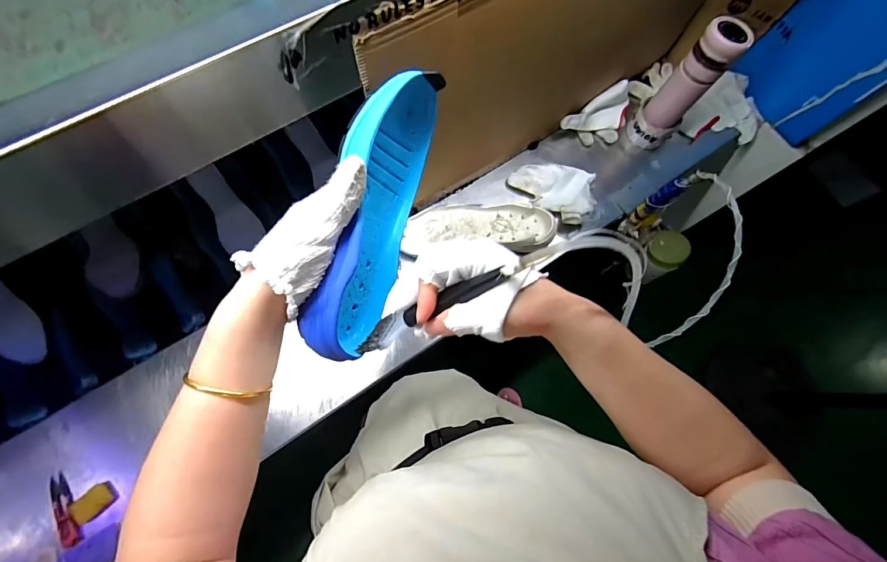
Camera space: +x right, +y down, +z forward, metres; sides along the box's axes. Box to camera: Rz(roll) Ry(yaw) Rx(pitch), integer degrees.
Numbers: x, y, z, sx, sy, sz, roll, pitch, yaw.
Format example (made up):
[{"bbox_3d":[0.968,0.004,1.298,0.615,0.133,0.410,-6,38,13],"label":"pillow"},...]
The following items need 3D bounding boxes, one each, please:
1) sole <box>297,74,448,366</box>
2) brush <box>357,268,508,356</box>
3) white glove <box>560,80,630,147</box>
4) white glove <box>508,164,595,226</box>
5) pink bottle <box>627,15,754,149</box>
[{"bbox_3d":[-0.061,-0.055,0.340,0.051,0.084,0.238,17,92,3],"label":"sole"},{"bbox_3d":[-0.014,0.024,0.307,0.150,0.019,0.026,-28,71,35],"label":"brush"},{"bbox_3d":[0.321,-0.323,0.786,0.163,0.066,0.077,-32,72,-13],"label":"white glove"},{"bbox_3d":[0.217,-0.183,0.750,0.160,0.048,0.115,38,72,13],"label":"white glove"},{"bbox_3d":[0.432,-0.347,0.709,0.089,0.229,0.071,38,72,13],"label":"pink bottle"}]

